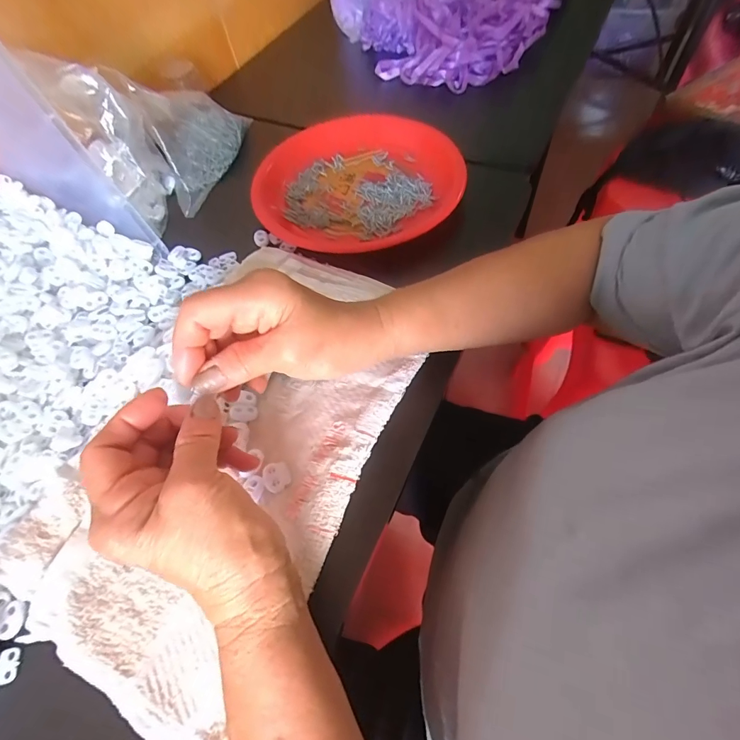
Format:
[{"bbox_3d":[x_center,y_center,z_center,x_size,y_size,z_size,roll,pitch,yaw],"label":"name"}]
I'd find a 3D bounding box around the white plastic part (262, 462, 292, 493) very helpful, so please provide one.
[{"bbox_3d":[-0.069,0.077,0.298,0.019,0.006,0.022,-21,60,-7],"label":"white plastic part"}]

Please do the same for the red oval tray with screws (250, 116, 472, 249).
[{"bbox_3d":[-0.009,-0.211,0.453,0.220,0.036,0.218,3,60,7],"label":"red oval tray with screws"}]

